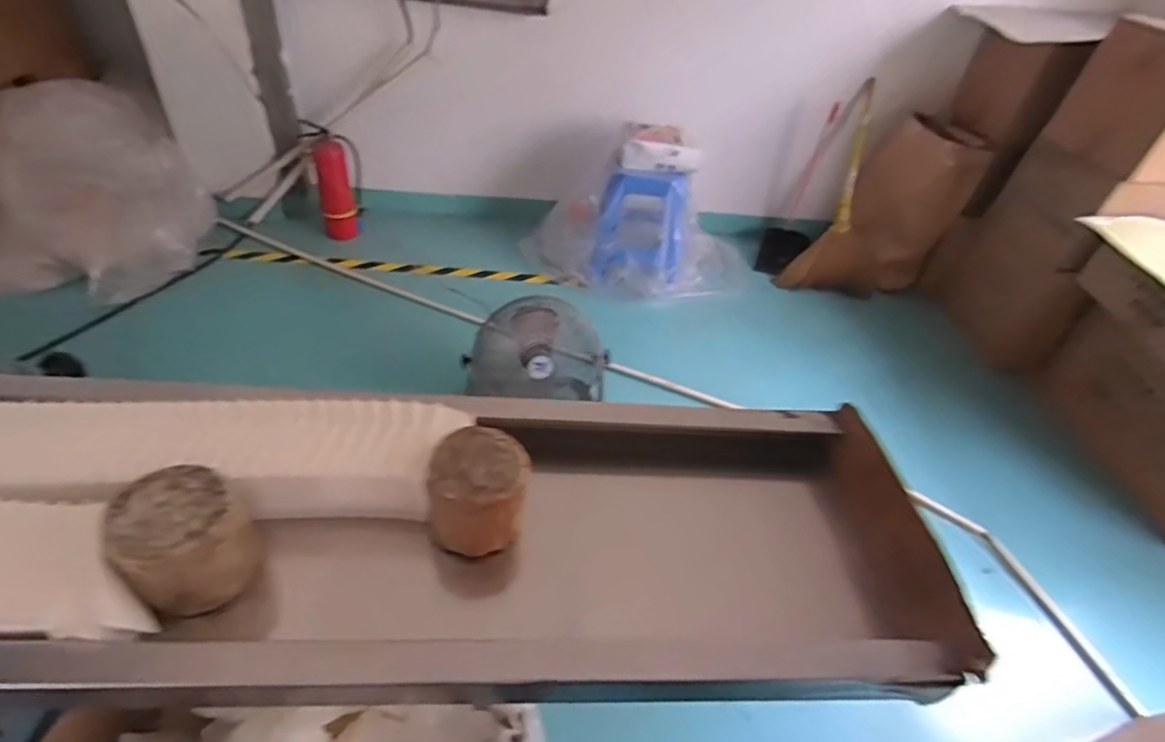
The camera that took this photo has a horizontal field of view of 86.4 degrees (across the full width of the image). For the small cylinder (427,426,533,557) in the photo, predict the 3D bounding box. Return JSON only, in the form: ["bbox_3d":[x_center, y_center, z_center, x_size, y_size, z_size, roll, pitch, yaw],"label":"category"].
[{"bbox_3d":[-0.099,0.117,0.601,0.089,0.093,0.086,3,42,-3],"label":"small cylinder"}]

